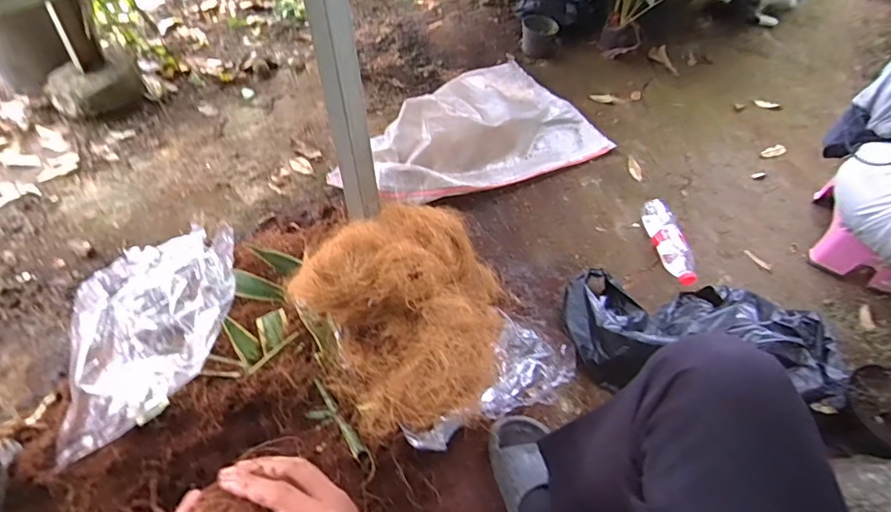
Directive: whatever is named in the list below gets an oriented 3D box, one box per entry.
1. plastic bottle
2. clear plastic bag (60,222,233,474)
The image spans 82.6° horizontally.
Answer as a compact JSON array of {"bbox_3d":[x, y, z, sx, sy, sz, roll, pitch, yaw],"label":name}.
[{"bbox_3d":[0.512,-0.034,1.168,0.057,0.058,0.234,0,49,-5],"label":"plastic bottle"},{"bbox_3d":[-0.522,0.106,0.921,0.285,0.069,0.420,-14,51,-15],"label":"clear plastic bag"}]

